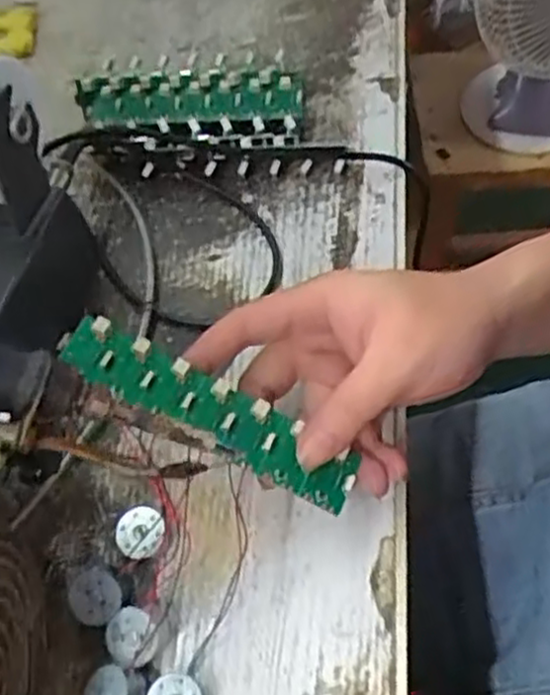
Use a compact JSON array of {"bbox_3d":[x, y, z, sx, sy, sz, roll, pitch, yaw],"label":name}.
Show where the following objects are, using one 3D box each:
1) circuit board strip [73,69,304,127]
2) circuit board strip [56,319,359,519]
[{"bbox_3d":[-0.057,-0.163,0.481,0.148,0.021,0.048,-3,58,1],"label":"circuit board strip"},{"bbox_3d":[-0.028,0.027,0.321,0.138,0.009,0.029,30,62,0],"label":"circuit board strip"}]

